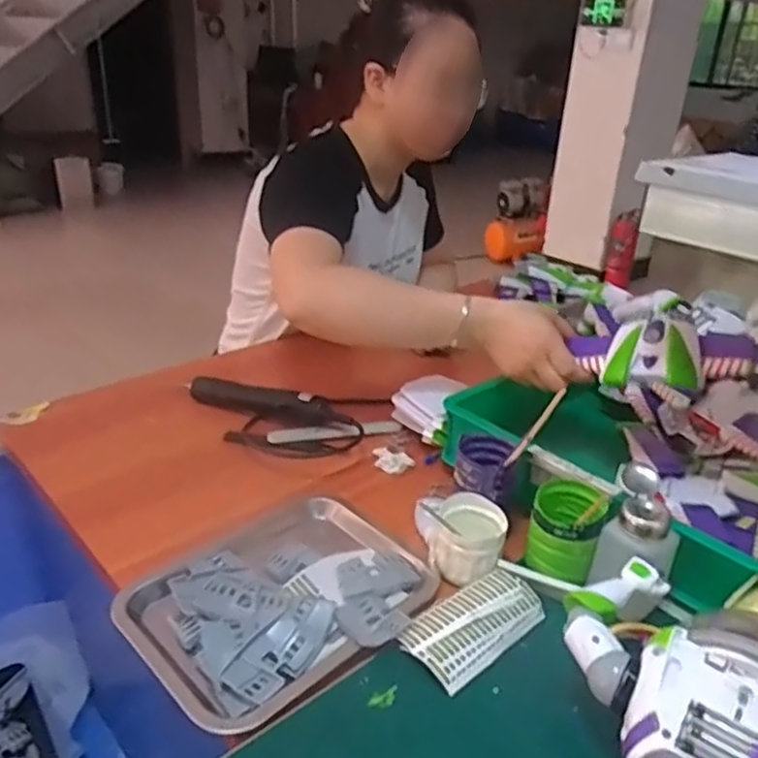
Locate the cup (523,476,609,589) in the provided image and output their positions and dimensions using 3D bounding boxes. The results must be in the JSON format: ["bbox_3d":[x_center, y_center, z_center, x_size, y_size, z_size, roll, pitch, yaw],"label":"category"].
[{"bbox_3d":[0.172,0.140,0.627,0.062,0.075,0.067,12,28,18],"label":"cup"}]

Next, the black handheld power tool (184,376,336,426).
[{"bbox_3d":[-0.155,0.028,0.897,0.214,0.045,0.036,12,28,18],"label":"black handheld power tool"}]

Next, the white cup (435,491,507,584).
[{"bbox_3d":[0.087,0.156,0.650,0.060,0.066,0.062,9,27,12],"label":"white cup"}]

